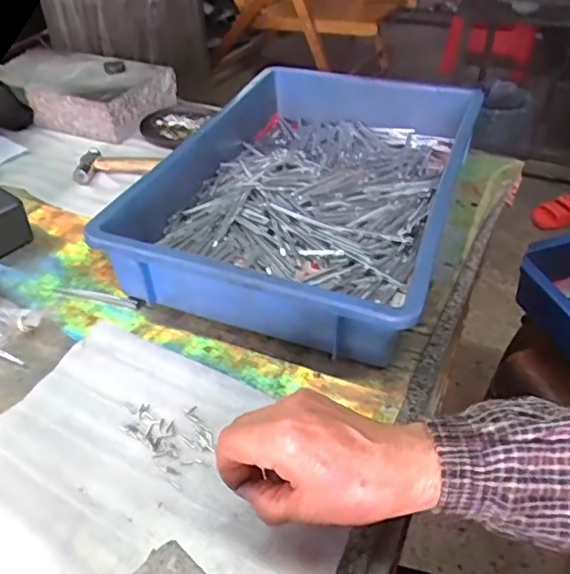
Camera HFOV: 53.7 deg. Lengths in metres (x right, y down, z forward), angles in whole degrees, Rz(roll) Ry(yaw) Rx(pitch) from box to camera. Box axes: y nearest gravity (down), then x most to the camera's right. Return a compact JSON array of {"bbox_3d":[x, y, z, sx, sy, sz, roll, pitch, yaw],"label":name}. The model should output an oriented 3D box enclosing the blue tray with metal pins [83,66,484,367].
[{"bbox_3d":[0.034,-0.120,0.628,0.288,0.083,0.459,14,43,16],"label":"blue tray with metal pins"}]

